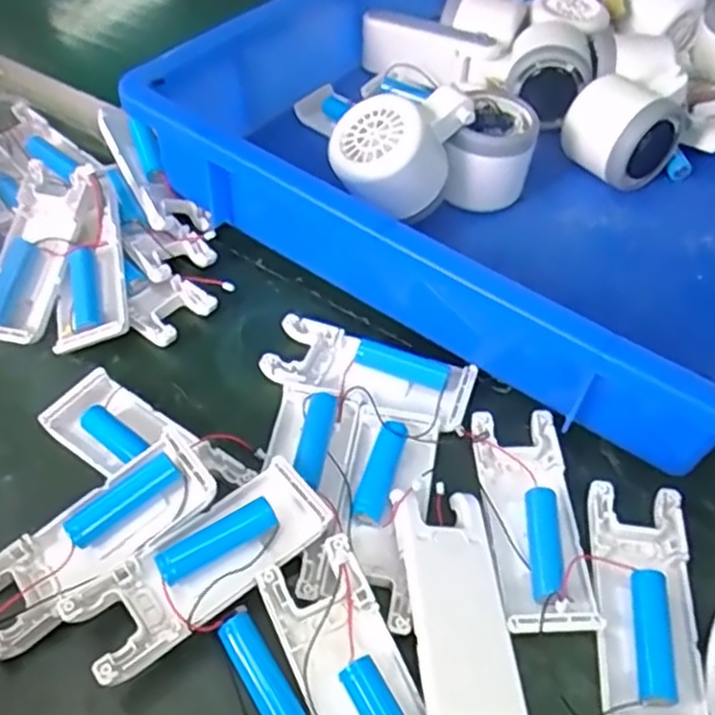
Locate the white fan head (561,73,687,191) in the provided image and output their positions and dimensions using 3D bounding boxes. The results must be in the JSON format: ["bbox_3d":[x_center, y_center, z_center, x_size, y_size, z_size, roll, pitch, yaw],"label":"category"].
[{"bbox_3d":[0.170,-0.145,0.464,0.061,0.062,0.058,-33,59,-25],"label":"white fan head"}]

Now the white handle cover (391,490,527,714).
[{"bbox_3d":[0.039,0.103,0.290,0.040,0.014,0.101,4,53,-15],"label":"white handle cover"}]

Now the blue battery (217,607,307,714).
[{"bbox_3d":[-0.036,0.124,0.276,0.015,0.014,0.054,-26,56,-21],"label":"blue battery"}]

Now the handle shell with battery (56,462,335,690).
[{"bbox_3d":[-0.061,0.083,0.291,0.106,0.019,0.041,-31,58,-24],"label":"handle shell with battery"}]

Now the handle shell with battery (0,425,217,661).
[{"bbox_3d":[-0.110,0.076,0.300,0.102,0.029,0.038,-31,58,-24],"label":"handle shell with battery"}]

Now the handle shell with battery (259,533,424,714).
[{"bbox_3d":[0.001,0.124,0.267,0.039,0.026,0.101,-21,54,-18],"label":"handle shell with battery"}]

